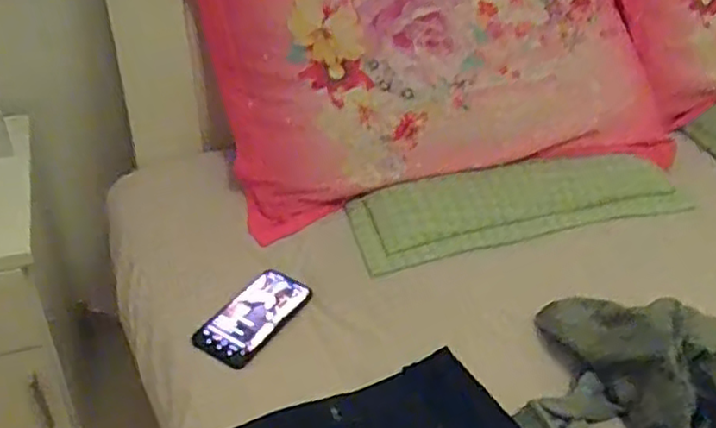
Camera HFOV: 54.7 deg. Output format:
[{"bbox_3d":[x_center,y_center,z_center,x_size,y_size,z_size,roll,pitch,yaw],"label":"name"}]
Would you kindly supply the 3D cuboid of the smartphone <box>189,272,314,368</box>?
[{"bbox_3d":[-0.130,0.131,0.887,0.079,0.015,0.165,33,46,13],"label":"smartphone"}]

